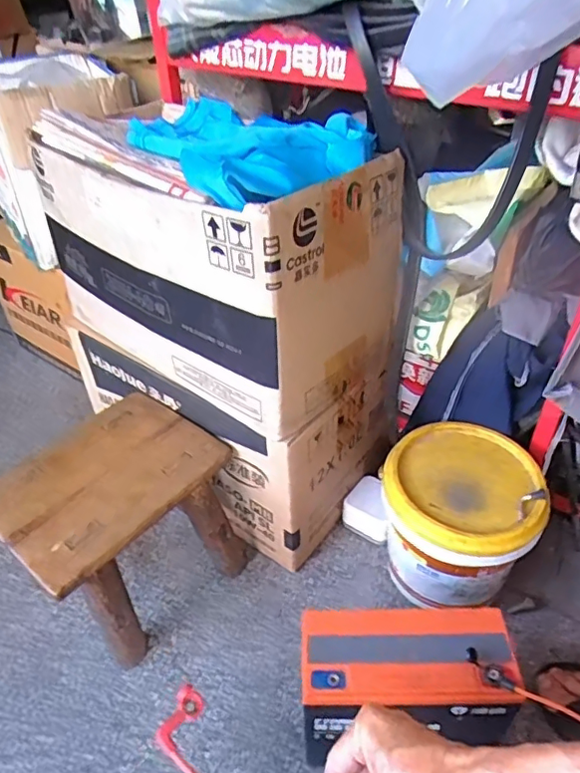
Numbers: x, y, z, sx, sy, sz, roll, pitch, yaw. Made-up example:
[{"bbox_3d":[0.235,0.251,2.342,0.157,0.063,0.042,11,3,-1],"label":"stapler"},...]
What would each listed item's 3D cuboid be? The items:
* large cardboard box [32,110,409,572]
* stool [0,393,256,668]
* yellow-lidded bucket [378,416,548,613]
[{"bbox_3d":[-0.078,-0.071,0.705,0.374,0.459,0.227,27,47,31],"label":"large cardboard box"},{"bbox_3d":[-0.188,0.165,0.652,0.195,0.193,0.225,29,47,32],"label":"stool"},{"bbox_3d":[0.192,0.153,0.646,0.160,0.143,0.159,-1,39,1],"label":"yellow-lidded bucket"}]

